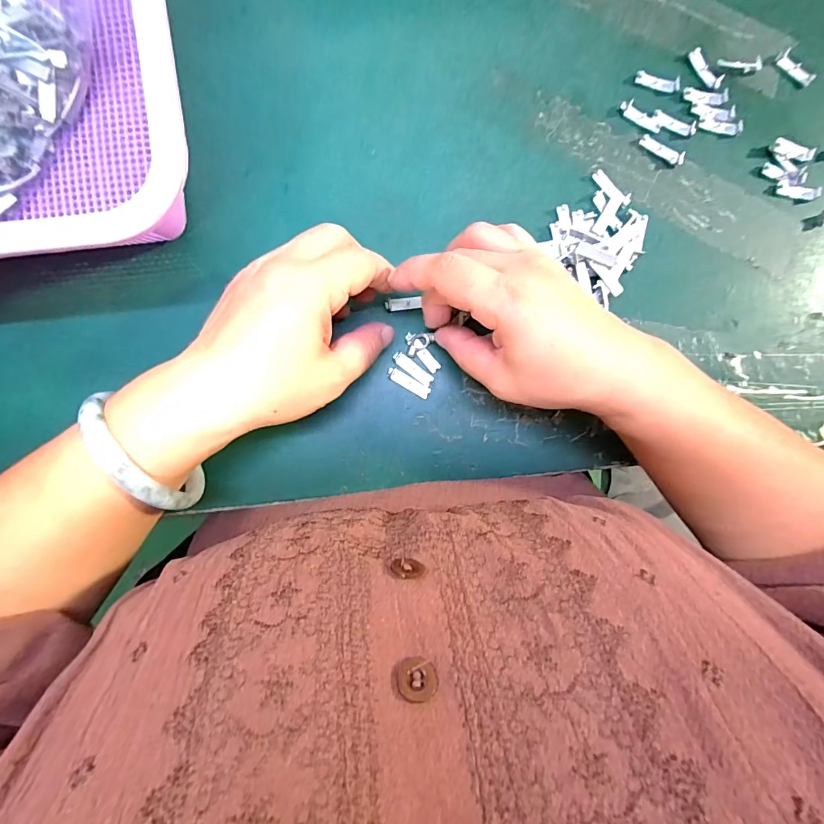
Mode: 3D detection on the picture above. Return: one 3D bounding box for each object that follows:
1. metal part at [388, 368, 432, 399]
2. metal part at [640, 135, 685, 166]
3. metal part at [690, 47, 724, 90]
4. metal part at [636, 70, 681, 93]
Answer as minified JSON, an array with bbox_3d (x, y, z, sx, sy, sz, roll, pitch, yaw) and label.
[{"bbox_3d":[-0.002,-0.018,0.266,0.029,0.004,0.008,30,88,-3],"label":"metal part"},{"bbox_3d":[0.163,-0.170,0.277,0.030,0.005,0.008,26,88,-3],"label":"metal part"},{"bbox_3d":[0.193,-0.225,0.280,0.011,0.004,0.028,-43,92,-3],"label":"metal part"},{"bbox_3d":[0.161,-0.216,0.278,0.029,0.004,0.010,12,89,-4],"label":"metal part"}]

